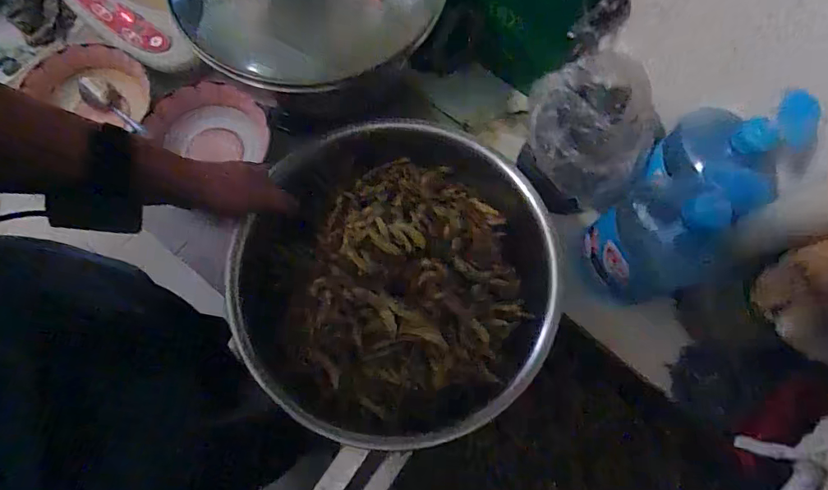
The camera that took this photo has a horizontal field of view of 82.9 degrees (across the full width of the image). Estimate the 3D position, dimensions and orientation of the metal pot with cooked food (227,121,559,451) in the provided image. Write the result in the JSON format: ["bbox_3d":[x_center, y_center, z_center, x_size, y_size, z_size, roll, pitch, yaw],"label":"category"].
[{"bbox_3d":[-0.018,0.028,0.509,0.325,0.086,0.337,0,74,-1],"label":"metal pot with cooked food"}]

